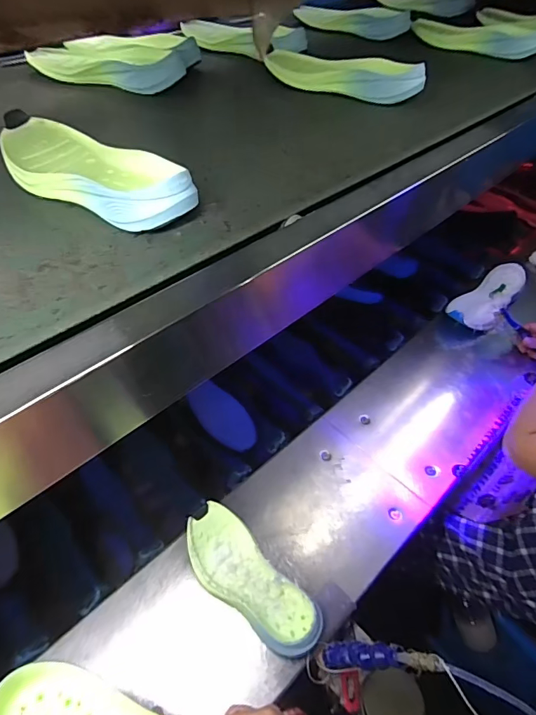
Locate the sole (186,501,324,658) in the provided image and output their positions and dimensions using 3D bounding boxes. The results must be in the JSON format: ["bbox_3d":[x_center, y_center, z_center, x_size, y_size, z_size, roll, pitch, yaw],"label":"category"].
[{"bbox_3d":[-0.027,0.308,0.594,0.093,0.047,0.224,-36,59,-27],"label":"sole"}]

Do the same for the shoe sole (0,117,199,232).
[{"bbox_3d":[-0.200,-0.208,0.483,0.286,0.045,0.107,27,54,21],"label":"shoe sole"}]

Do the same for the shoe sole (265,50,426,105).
[{"bbox_3d":[0.117,-0.482,0.735,0.288,0.045,0.082,24,53,19],"label":"shoe sole"}]

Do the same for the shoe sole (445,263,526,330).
[{"bbox_3d":[0.511,-0.151,1.008,0.117,0.033,0.276,11,41,40],"label":"shoe sole"}]

